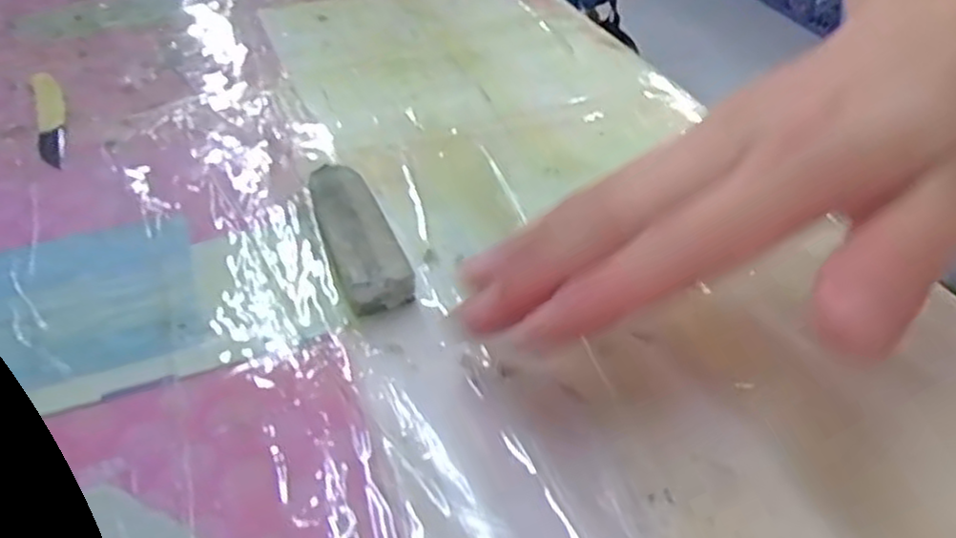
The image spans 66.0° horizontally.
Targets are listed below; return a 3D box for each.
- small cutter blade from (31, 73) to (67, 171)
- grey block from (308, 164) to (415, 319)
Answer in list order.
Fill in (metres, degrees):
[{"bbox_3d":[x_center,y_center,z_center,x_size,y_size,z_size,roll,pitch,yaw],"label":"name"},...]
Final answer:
[{"bbox_3d":[-0.176,-0.064,0.303,0.012,0.006,0.072,-15,42,-22],"label":"small cutter blade"},{"bbox_3d":[-0.042,-0.011,0.245,0.022,0.014,0.070,-14,43,-19],"label":"grey block"}]

